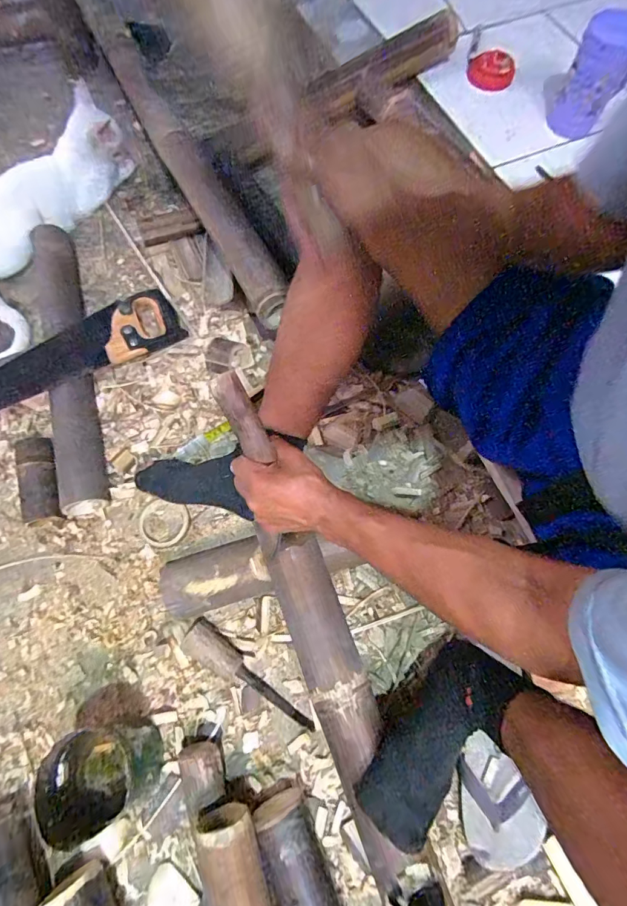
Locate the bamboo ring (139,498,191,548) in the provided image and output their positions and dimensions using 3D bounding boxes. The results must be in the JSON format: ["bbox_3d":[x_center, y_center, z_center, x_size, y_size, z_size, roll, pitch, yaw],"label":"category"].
[{"bbox_3d":[-0.231,0.109,0.652,0.076,0.011,0.072,1,69,-1],"label":"bamboo ring"}]

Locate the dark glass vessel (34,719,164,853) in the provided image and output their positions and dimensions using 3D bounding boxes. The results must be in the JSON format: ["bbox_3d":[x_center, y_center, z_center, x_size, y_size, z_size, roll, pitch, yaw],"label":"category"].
[{"bbox_3d":[-0.246,0.378,0.498,0.105,0.105,0.109,-15,70,-7],"label":"dark glass vessel"}]

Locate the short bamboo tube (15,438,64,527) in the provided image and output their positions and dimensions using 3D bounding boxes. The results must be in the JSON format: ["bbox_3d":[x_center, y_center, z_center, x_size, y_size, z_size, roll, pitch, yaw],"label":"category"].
[{"bbox_3d":[-0.419,0.037,0.648,0.054,0.050,0.146,-15,70,-7],"label":"short bamboo tube"}]

